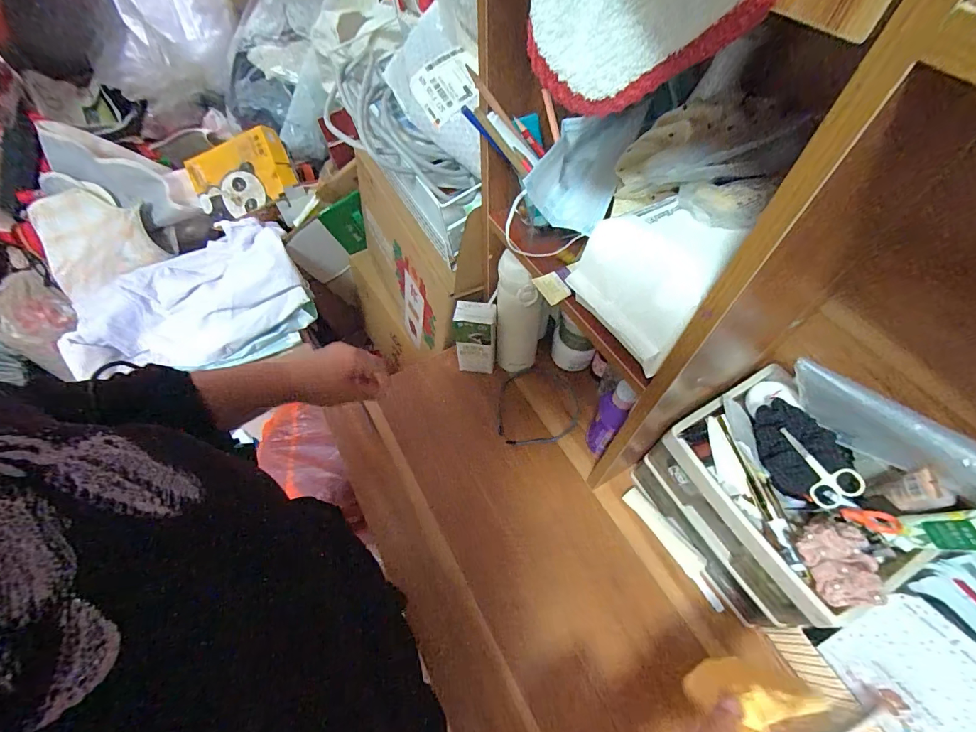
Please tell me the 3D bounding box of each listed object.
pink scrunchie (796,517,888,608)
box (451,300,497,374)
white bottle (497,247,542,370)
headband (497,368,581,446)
[{"bbox_3d":[0.315,0.173,0.364,0.046,0.047,0.071,-17,59,-10],"label":"pink scrunchie"},{"bbox_3d":[-0.020,-0.040,0.622,0.061,0.132,0.040,4,58,4],"label":"box"},{"bbox_3d":[0.044,-0.070,0.589,0.066,0.213,0.061,9,58,7],"label":"white bottle"},{"bbox_3d":[0.076,0.059,0.634,0.128,0.012,0.127,0,58,1],"label":"headband"}]

